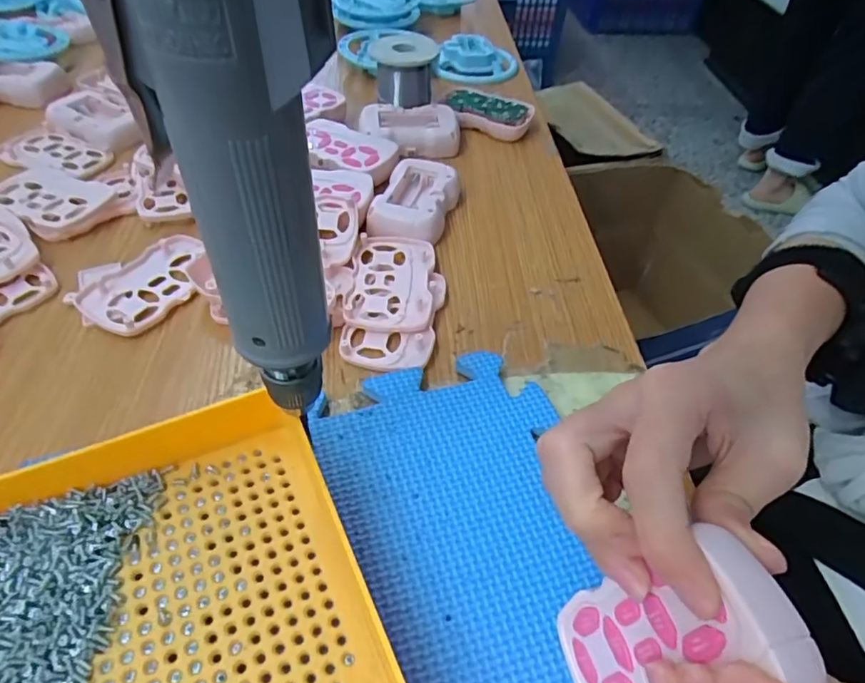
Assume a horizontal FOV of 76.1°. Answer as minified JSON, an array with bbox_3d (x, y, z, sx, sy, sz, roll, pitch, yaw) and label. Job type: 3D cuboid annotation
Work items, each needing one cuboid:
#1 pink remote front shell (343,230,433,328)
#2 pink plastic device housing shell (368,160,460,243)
[{"bbox_3d":[-0.026,-0.039,0.361,0.052,0.011,0.086,4,47,-1],"label":"pink remote front shell"},{"bbox_3d":[-0.013,-0.105,0.415,0.052,0.023,0.083,14,48,8],"label":"pink plastic device housing shell"}]

